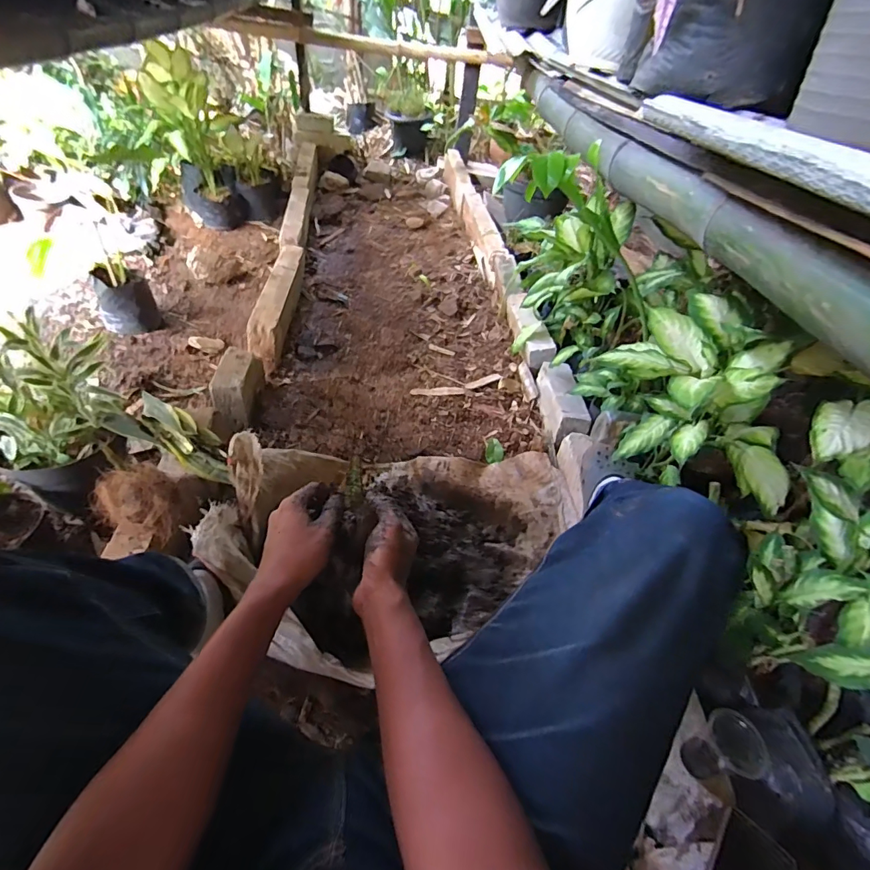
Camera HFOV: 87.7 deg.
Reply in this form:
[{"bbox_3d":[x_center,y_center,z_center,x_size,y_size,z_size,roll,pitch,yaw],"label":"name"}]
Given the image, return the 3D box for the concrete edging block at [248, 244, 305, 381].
[{"bbox_3d":[-0.494,-0.430,1.464,0.093,0.165,0.621,1,46,-7],"label":"concrete edging block"}]

